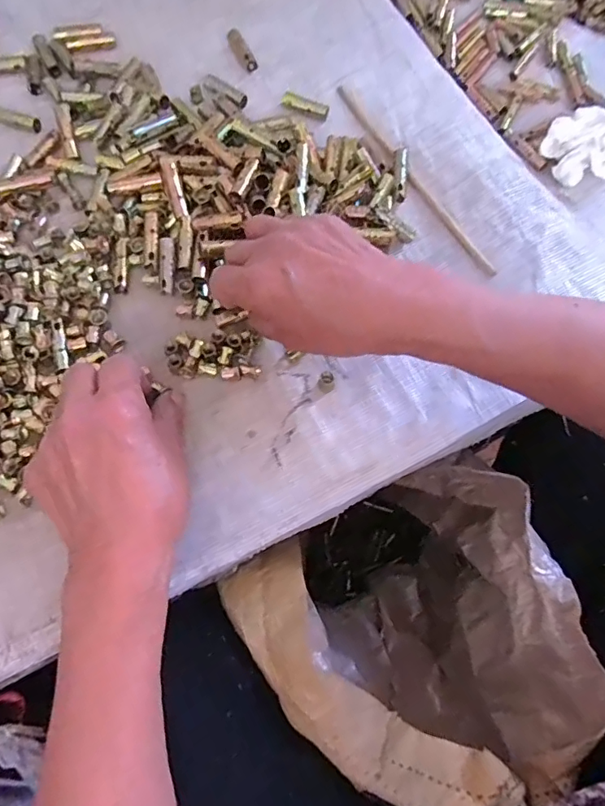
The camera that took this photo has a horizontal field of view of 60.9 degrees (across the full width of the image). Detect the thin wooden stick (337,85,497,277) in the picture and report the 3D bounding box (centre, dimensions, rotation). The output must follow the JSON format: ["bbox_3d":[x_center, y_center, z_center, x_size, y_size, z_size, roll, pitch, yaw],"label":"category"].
[{"bbox_3d":[0.086,-0.182,0.403,0.010,0.008,0.213,-28,74,-11],"label":"thin wooden stick"}]

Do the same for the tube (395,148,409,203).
[{"bbox_3d":[0.077,-0.181,0.401,0.011,0.010,0.043,7,71,0],"label":"tube"}]

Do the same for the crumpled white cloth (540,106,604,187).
[{"bbox_3d":[0.233,-0.209,0.417,0.060,0.033,0.057,-37,76,-13],"label":"crumpled white cloth"}]

